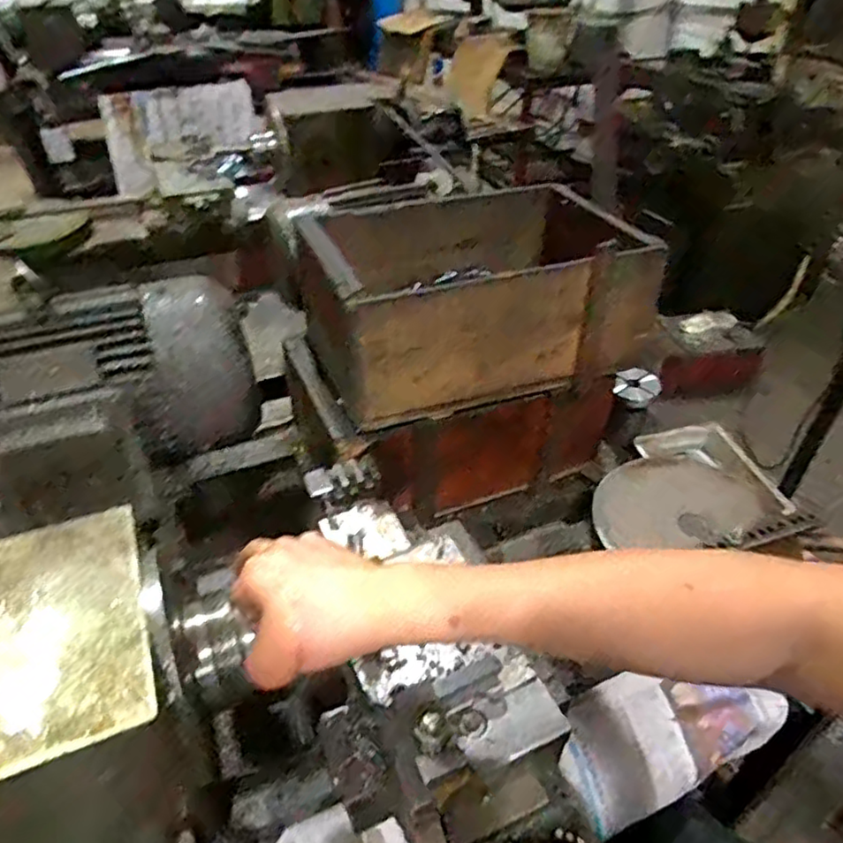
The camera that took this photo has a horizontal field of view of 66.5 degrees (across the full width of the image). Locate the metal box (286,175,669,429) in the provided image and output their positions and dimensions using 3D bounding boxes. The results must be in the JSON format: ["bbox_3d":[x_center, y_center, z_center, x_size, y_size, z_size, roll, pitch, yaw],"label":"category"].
[{"bbox_3d":[0.055,-0.155,0.753,0.347,0.147,0.241,-13,41,-16],"label":"metal box"}]

